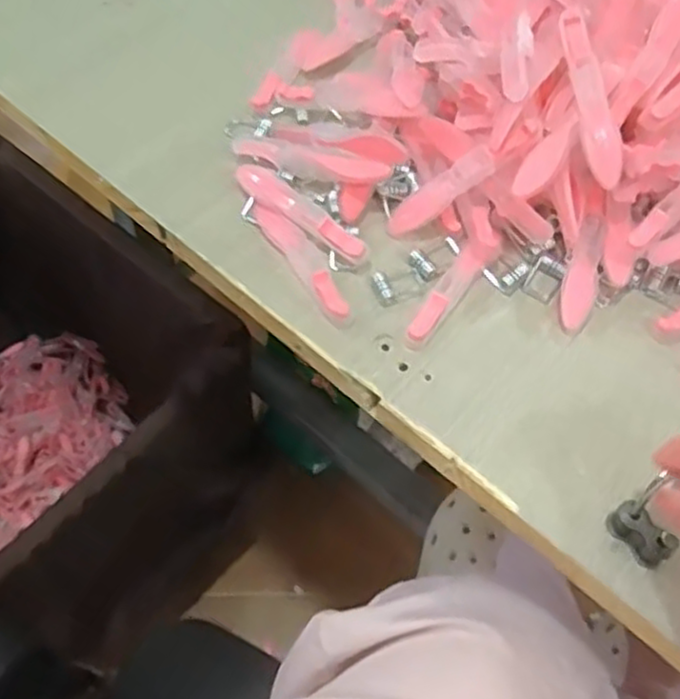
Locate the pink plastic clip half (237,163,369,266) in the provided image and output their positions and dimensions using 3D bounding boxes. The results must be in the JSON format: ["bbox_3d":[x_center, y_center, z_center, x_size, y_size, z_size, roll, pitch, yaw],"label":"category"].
[{"bbox_3d":[-0.018,-0.063,0.334,0.077,0.009,0.013,37,63,18],"label":"pink plastic clip half"}]

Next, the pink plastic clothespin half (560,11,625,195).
[{"bbox_3d":[0.108,-0.108,0.313,0.017,0.010,0.078,-11,85,-10],"label":"pink plastic clothespin half"}]

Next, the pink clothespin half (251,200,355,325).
[{"bbox_3d":[-0.017,-0.041,0.326,0.015,0.010,0.076,-28,64,-19],"label":"pink clothespin half"}]

